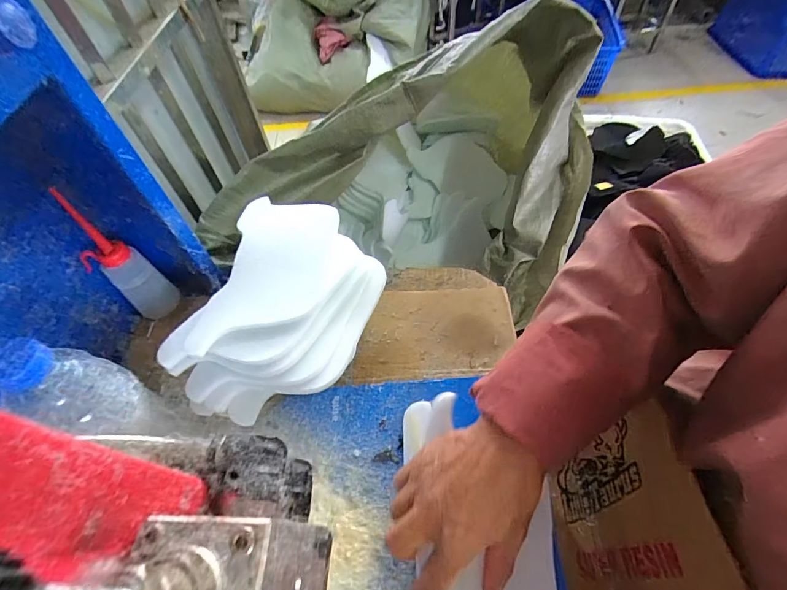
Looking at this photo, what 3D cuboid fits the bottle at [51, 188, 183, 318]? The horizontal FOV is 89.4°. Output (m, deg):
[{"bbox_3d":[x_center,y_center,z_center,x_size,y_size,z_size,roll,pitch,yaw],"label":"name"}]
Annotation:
[{"bbox_3d":[-0.316,-0.038,0.463,0.042,0.174,0.052,16,58,13],"label":"bottle"}]

